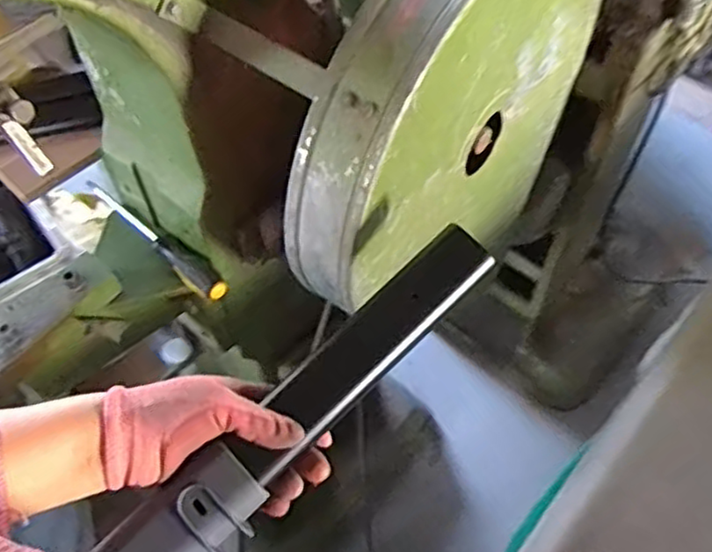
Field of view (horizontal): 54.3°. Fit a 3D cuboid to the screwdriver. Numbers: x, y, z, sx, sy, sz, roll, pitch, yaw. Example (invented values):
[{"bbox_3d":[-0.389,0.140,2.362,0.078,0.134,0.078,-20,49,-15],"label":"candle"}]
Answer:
[{"bbox_3d":[-0.221,-0.042,0.789,0.210,0.029,0.028,39,66,22],"label":"screwdriver"}]

